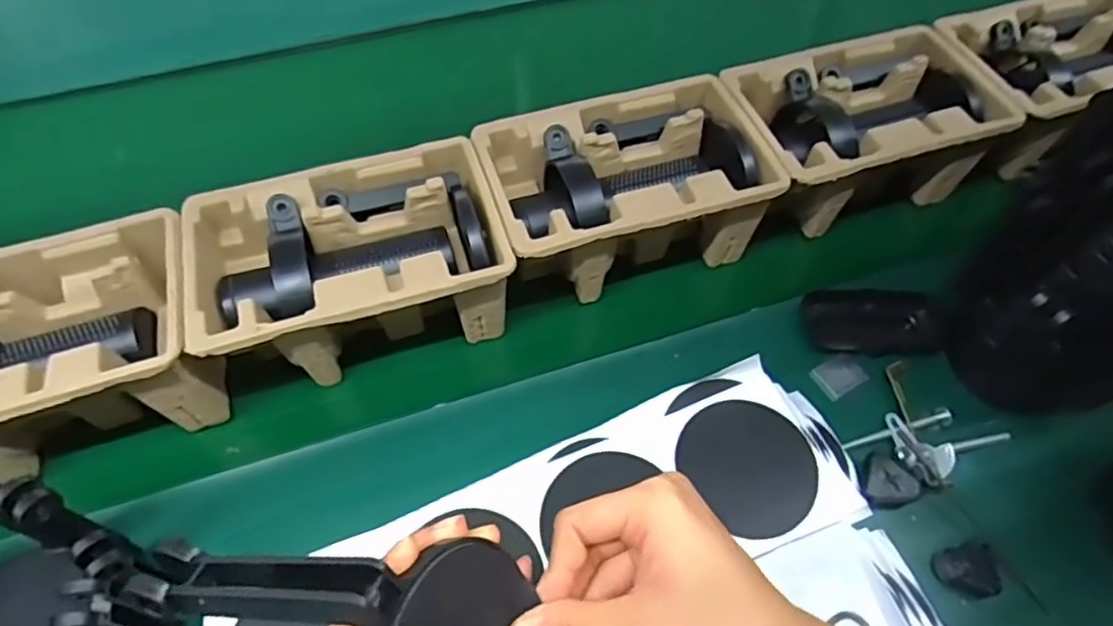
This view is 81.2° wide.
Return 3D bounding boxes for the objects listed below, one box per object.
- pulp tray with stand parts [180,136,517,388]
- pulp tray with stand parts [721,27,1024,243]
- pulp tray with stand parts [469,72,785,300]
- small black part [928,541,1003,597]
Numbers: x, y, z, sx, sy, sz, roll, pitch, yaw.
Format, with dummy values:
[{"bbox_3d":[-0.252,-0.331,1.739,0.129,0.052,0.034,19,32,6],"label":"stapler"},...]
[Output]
[{"bbox_3d":[-0.159,-0.037,0.513,0.222,0.095,0.145,-14,59,-13],"label":"pulp tray with stand parts"},{"bbox_3d":[0.266,-0.167,0.596,0.218,0.098,0.148,-14,59,-14],"label":"pulp tray with stand parts"},{"bbox_3d":[0.053,-0.105,0.555,0.222,0.097,0.146,-14,59,-13],"label":"pulp tray with stand parts"},{"bbox_3d":[0.280,0.175,0.439,0.040,0.013,0.034,-11,59,-12],"label":"small black part"}]

